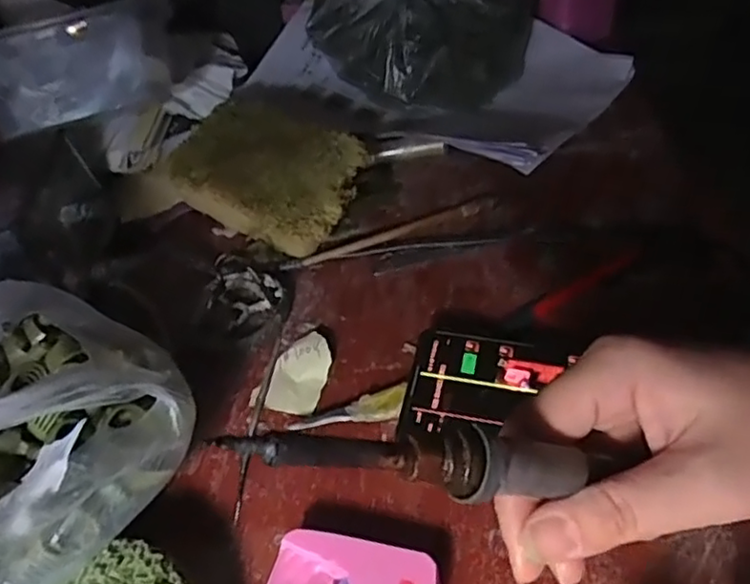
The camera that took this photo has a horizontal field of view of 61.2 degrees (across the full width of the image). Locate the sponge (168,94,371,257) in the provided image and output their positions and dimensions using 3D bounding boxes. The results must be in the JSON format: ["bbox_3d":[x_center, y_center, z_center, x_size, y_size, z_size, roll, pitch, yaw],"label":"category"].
[{"bbox_3d":[-0.078,-0.086,0.461,0.137,0.042,0.093,24,70,18],"label":"sponge"}]

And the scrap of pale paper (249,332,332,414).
[{"bbox_3d":[-0.046,0.047,0.371,0.035,0.008,0.052,9,49,18],"label":"scrap of pale paper"}]

